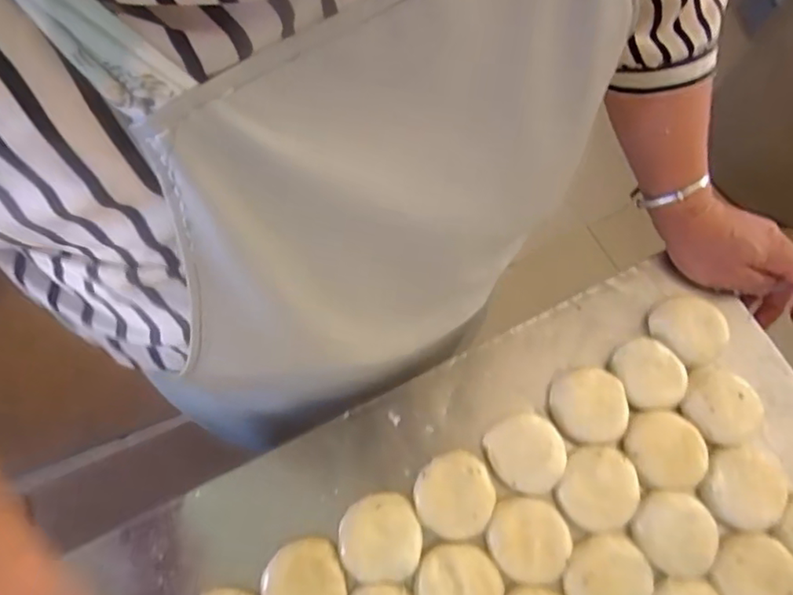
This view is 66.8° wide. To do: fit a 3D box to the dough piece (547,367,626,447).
[{"bbox_3d":[0.151,0.087,0.476,0.056,0.026,0.055,6,71,1],"label":"dough piece"}]

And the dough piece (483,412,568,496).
[{"bbox_3d":[0.099,0.120,0.460,0.051,0.022,0.058,-33,74,-12],"label":"dough piece"}]

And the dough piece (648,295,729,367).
[{"bbox_3d":[0.243,0.028,0.507,0.057,0.030,0.055,0,71,-1],"label":"dough piece"}]

